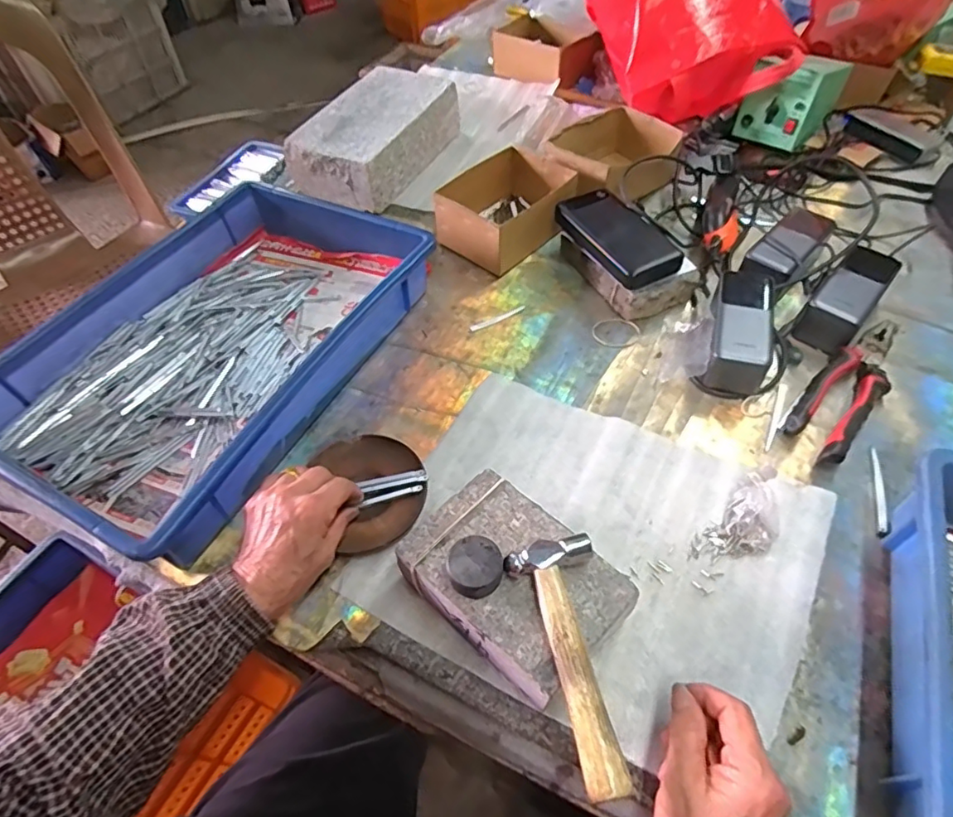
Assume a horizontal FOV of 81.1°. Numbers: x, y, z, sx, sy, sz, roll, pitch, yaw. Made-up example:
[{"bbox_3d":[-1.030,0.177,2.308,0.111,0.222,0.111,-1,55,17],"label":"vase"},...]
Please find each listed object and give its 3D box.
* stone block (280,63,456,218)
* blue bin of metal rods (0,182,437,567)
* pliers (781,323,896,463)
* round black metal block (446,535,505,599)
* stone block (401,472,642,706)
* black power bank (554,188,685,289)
[{"bbox_3d":[-0.144,-0.403,0.818,0.140,0.080,0.247,22,57,17],"label":"stone block"},{"bbox_3d":[-0.265,-0.074,0.586,0.282,0.072,0.434,23,57,17],"label":"blue bin of metal rods"},{"bbox_3d":[0.378,-0.027,0.559,0.059,0.022,0.214,36,62,25],"label":"pliers"},{"bbox_3d":[-0.001,0.112,0.392,0.037,0.023,0.037,-1,53,1],"label":"round black metal block"},{"bbox_3d":[0.027,0.135,0.424,0.106,0.062,0.149,-38,61,-24],"label":"stone block"},{"bbox_3d":[0.166,-0.201,0.646,0.085,0.028,0.155,-20,55,-13],"label":"black power bank"}]

